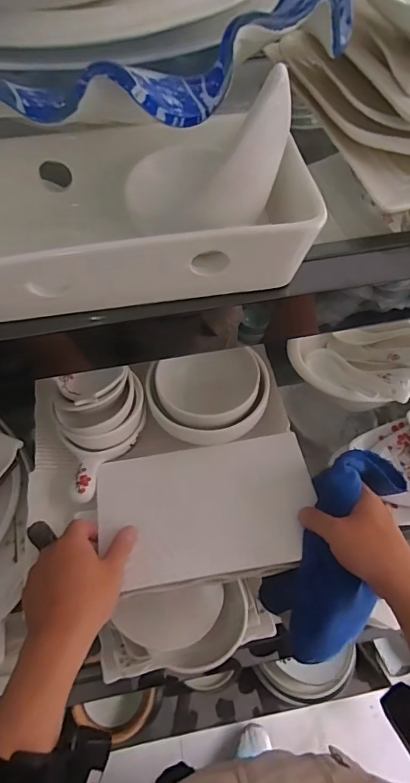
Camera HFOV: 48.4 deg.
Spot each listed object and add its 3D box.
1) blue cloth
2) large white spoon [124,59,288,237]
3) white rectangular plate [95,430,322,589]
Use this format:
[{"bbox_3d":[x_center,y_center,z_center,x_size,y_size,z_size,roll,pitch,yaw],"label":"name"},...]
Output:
[{"bbox_3d":[0.131,0.180,0.481,0.108,0.080,0.238,16,93,11],"label":"blue cloth"},{"bbox_3d":[0.005,-0.130,0.272,0.073,0.067,0.134,-38,32,-21],"label":"large white spoon"},{"bbox_3d":[0.003,0.127,0.515,0.236,0.032,0.153,-9,58,-5],"label":"white rectangular plate"}]

